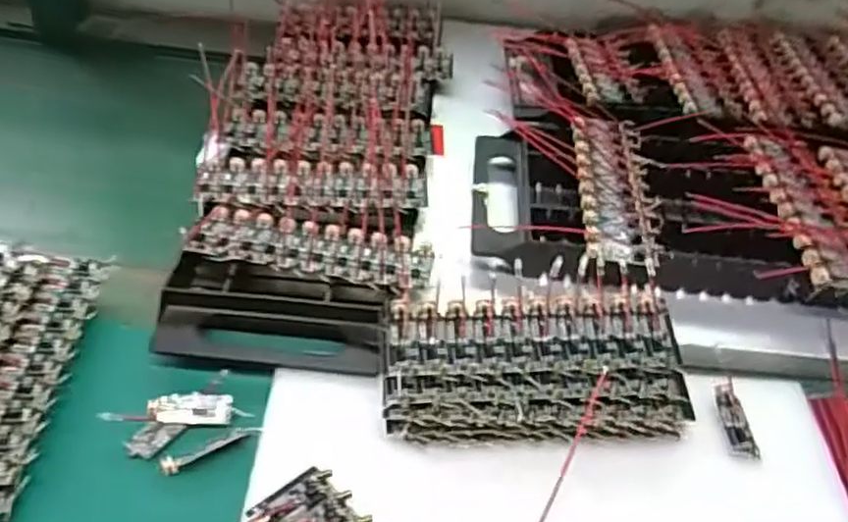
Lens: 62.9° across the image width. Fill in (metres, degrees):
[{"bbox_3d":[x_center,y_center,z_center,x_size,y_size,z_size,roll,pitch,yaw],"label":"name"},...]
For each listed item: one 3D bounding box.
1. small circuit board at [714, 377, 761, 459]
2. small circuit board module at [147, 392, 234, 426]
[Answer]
[{"bbox_3d":[0.177,0.090,0.396,0.014,0.008,0.048,3,44,-2],"label":"small circuit board"},{"bbox_3d":[-0.130,0.083,0.386,0.044,0.005,0.017,5,46,-19],"label":"small circuit board module"}]

